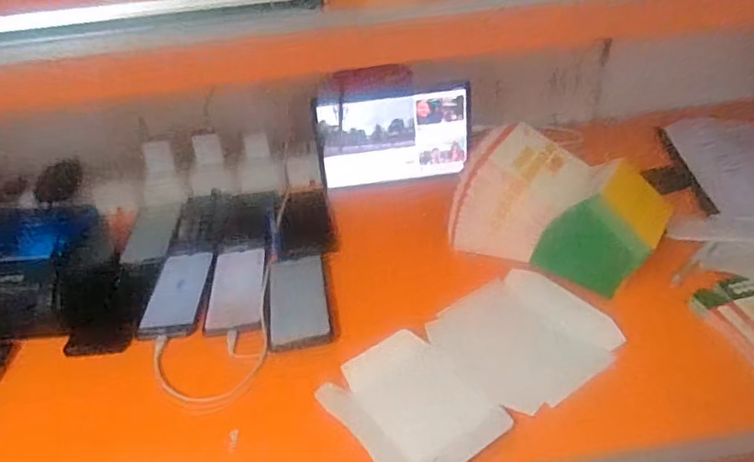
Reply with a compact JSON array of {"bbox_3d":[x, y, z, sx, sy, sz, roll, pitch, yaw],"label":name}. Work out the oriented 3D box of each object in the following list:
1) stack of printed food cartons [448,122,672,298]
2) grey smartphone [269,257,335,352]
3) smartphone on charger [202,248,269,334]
[{"bbox_3d":[0.214,-0.034,0.696,0.245,0.150,0.108,21,42,33],"label":"stack of printed food cartons"},{"bbox_3d":[-0.098,0.086,0.721,0.074,0.008,0.144,-8,45,-5],"label":"grey smartphone"},{"bbox_3d":[-0.183,0.073,0.755,0.071,0.014,0.172,-8,35,-4],"label":"smartphone on charger"}]

